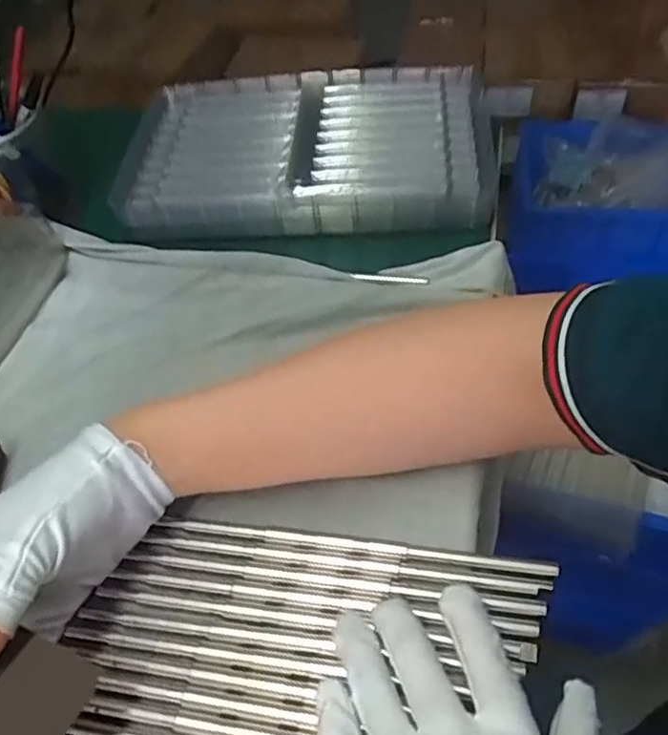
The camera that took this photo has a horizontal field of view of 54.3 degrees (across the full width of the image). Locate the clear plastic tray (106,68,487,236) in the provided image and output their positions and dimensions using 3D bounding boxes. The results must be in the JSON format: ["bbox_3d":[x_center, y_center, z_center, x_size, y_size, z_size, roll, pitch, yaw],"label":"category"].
[{"bbox_3d":[-0.022,-0.179,0.519,0.287,0.033,0.186,2,51,6],"label":"clear plastic tray"}]

